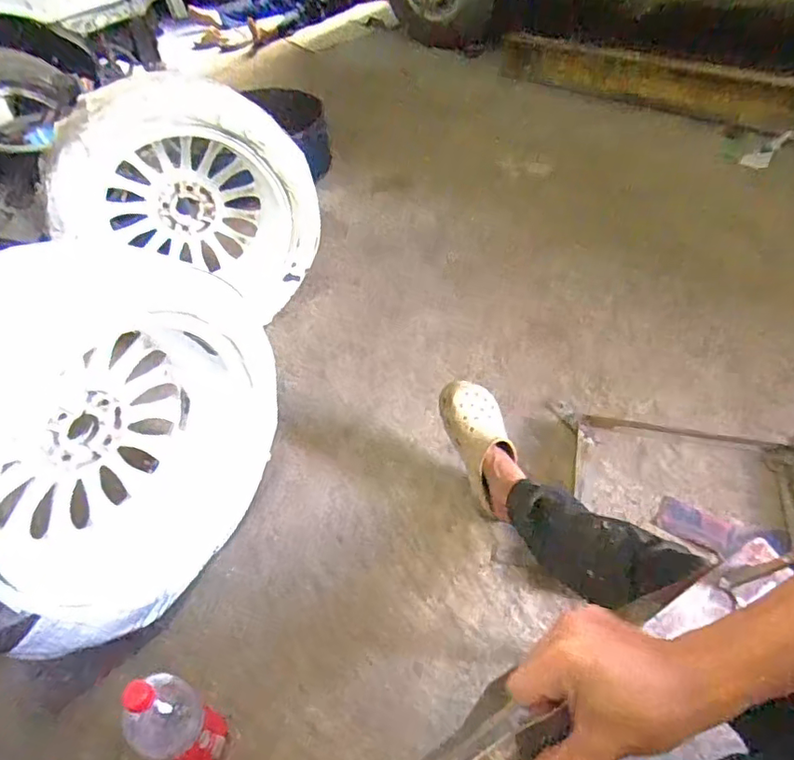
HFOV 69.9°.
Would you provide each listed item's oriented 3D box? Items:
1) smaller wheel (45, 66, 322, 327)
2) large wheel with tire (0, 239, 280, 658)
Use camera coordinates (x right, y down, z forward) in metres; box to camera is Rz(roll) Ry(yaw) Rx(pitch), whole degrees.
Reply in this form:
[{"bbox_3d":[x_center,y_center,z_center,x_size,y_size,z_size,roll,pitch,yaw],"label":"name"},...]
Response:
[{"bbox_3d":[-0.469,-0.400,1.342,0.547,0.560,0.229,-16,47,-7],"label":"smaller wheel"},{"bbox_3d":[-0.452,0.115,0.843,0.206,0.515,0.487,16,51,21],"label":"large wheel with tire"}]

